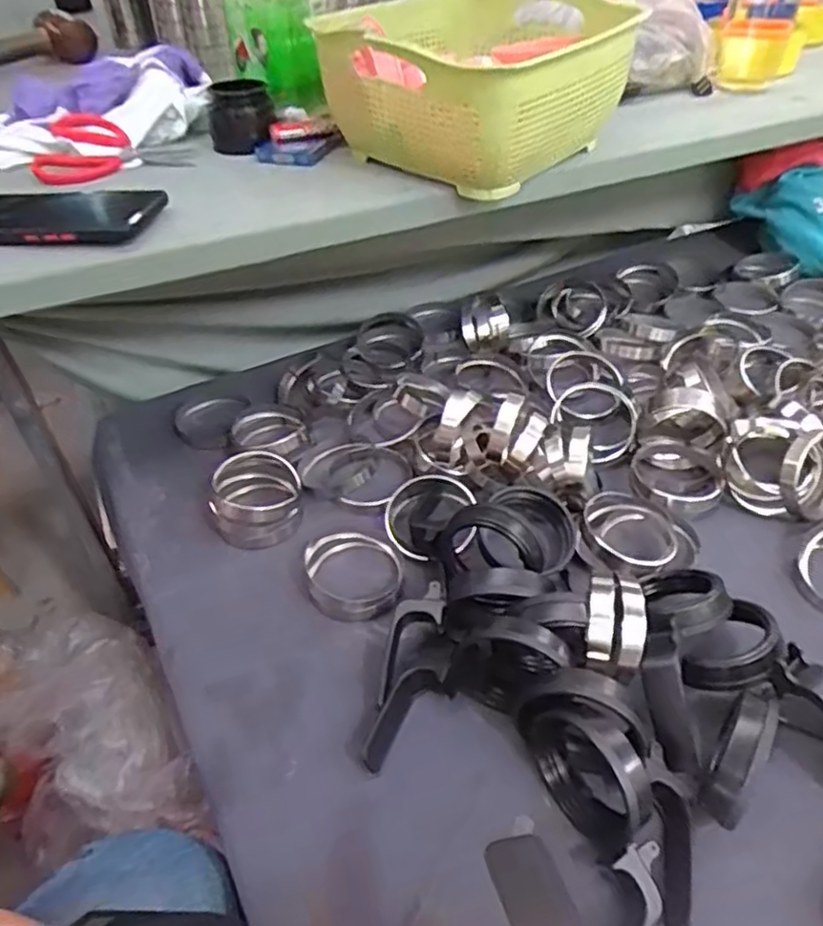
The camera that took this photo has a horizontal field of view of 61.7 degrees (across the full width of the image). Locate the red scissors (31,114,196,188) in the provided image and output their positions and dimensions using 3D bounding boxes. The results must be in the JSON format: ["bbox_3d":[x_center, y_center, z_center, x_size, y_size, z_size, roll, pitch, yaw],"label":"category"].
[{"bbox_3d":[-0.295,-0.309,0.679,0.144,0.020,0.113,-17,56,-20],"label":"red scissors"}]

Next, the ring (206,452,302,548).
[{"bbox_3d":[-0.126,0.028,0.561,0.068,0.037,0.079,-6,43,-4],"label":"ring"}]

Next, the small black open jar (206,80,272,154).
[{"bbox_3d":[-0.173,-0.350,0.699,0.063,0.050,0.071,-12,44,-9],"label":"small black open jar"}]

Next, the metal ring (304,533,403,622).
[{"bbox_3d":[-0.042,0.080,0.506,0.068,0.017,0.073,-1,43,1],"label":"metal ring"}]

